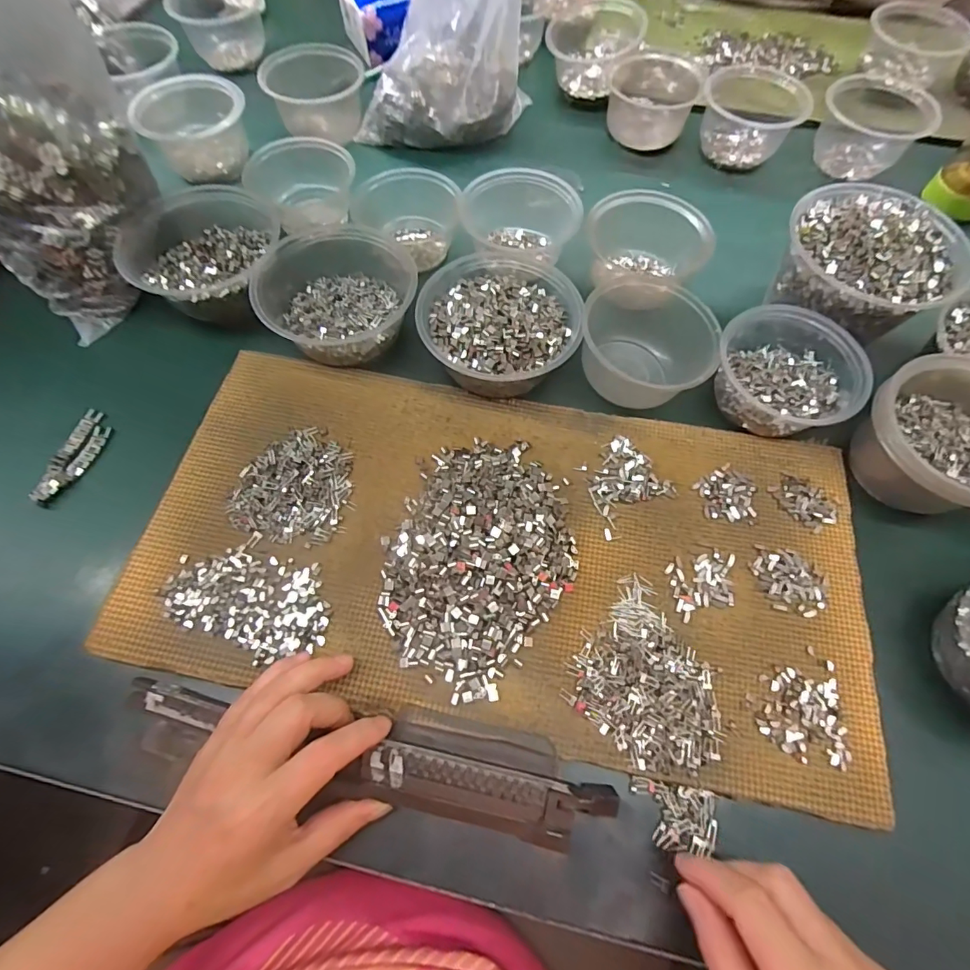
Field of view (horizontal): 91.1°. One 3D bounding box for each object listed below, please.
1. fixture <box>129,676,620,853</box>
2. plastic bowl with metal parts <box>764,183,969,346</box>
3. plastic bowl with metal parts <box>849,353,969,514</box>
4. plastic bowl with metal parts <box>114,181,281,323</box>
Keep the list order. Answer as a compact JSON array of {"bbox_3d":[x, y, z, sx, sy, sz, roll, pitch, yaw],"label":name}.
[{"bbox_3d":[-0.075,0.169,0.291,0.305,0.016,0.035,12,67,5],"label":"fixture"},{"bbox_3d":[0.334,-0.192,0.432,0.143,0.082,0.132,38,71,15],"label":"plastic bowl with metal parts"},{"bbox_3d":[0.347,-0.033,0.362,0.121,0.068,0.115,0,66,-1],"label":"plastic bowl with metal parts"},{"bbox_3d":[-0.258,-0.213,0.442,0.128,0.062,0.135,0,66,-1],"label":"plastic bowl with metal parts"}]

